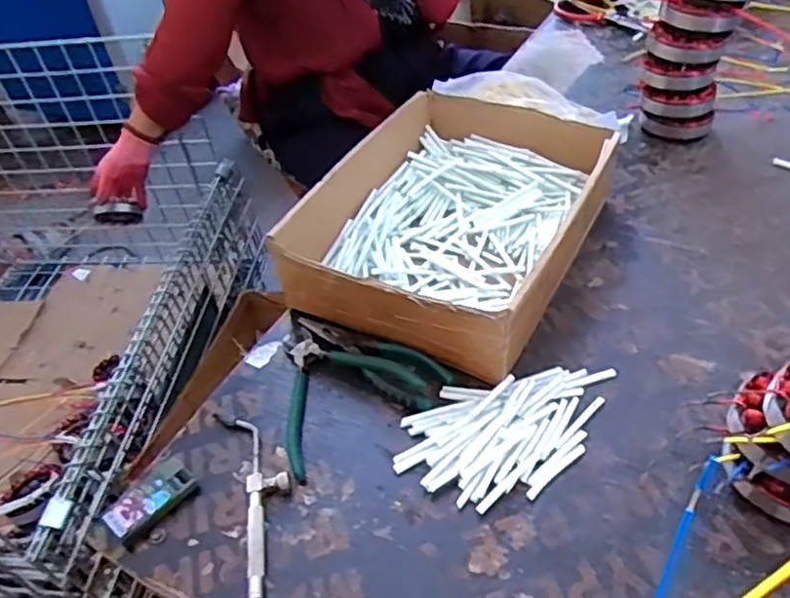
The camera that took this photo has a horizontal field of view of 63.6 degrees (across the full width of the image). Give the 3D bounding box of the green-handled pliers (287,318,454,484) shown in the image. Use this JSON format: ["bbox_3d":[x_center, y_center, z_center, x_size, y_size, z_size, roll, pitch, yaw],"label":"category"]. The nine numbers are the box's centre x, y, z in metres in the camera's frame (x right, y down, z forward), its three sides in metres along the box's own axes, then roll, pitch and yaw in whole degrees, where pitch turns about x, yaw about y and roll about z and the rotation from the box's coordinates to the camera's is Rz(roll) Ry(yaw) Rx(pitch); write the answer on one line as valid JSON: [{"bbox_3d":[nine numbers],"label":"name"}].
[{"bbox_3d":[-0.040,0.060,0.563,0.148,0.028,0.156,-21,45,-13],"label":"green-handled pliers"}]

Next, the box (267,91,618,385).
[{"bbox_3d":[0.072,-0.091,0.667,0.245,0.089,0.348,18,49,25],"label":"box"}]

